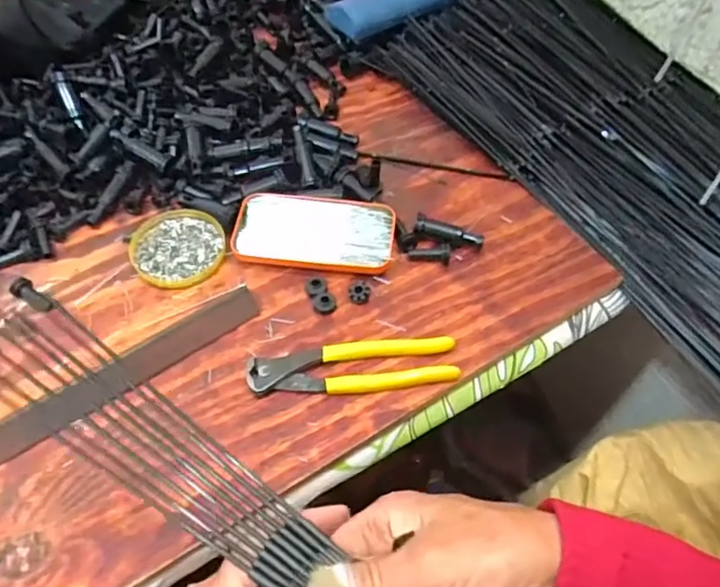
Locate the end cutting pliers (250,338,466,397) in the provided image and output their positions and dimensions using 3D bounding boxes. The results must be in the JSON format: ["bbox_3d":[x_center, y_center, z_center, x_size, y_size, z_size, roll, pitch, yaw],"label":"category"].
[{"bbox_3d":[-0.005,0.060,0.466,0.165,0.014,0.040,-5,54,-5],"label":"end cutting pliers"}]

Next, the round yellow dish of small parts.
[{"bbox_3d":[-0.167,-0.044,0.537,0.081,0.008,0.087,1,54,-1],"label":"round yellow dish of small parts"}]

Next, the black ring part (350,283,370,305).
[{"bbox_3d":[0.000,-0.002,0.507,0.018,0.011,0.018,1,54,-1],"label":"black ring part"}]

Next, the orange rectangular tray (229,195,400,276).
[{"bbox_3d":[-0.041,-0.059,0.535,0.143,0.011,0.077,7,54,4],"label":"orange rectangular tray"}]

